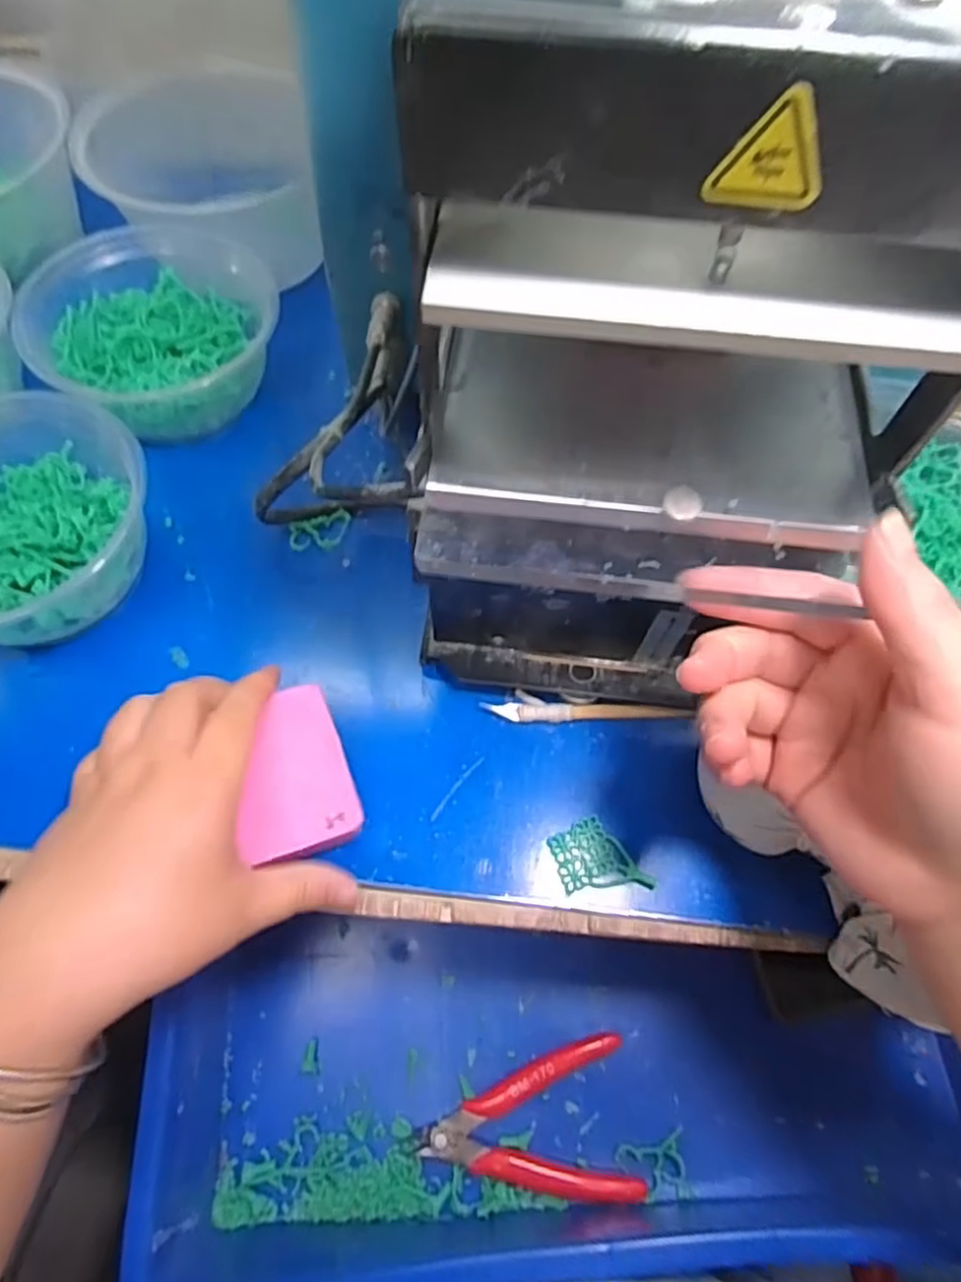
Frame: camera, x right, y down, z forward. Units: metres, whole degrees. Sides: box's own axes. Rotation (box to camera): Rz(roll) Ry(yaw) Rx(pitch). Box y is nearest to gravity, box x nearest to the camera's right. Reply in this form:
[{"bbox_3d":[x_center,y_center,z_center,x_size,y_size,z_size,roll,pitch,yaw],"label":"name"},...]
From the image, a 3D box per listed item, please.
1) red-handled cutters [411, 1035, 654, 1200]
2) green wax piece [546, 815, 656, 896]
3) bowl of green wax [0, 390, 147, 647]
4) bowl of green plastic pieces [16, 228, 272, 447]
[{"bbox_3d":[0.026,0.265,0.379,0.113,0.013,0.075,-7,64,-5],"label":"red-handled cutters"},{"bbox_3d":[0.051,0.098,0.310,0.034,0.005,0.037,-23,66,-13],"label":"green wax piece"},{"bbox_3d":[-0.234,-0.058,0.355,0.123,0.062,0.127,1,63,-1],"label":"bowl of green wax"},{"bbox_3d":[-0.191,-0.177,0.408,0.111,0.066,0.122,1,63,-1],"label":"bowl of green plastic pieces"}]

